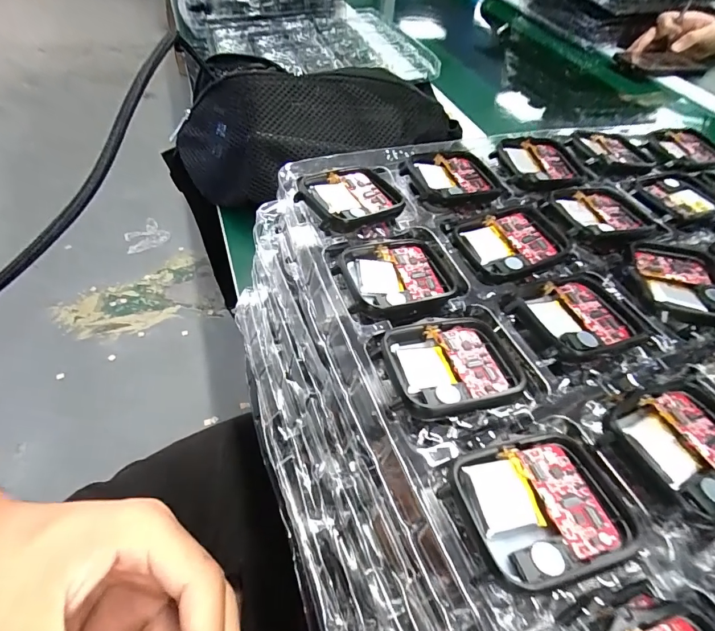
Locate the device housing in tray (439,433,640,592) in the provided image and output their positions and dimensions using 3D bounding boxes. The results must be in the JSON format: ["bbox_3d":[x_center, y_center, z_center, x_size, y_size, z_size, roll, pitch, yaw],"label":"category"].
[{"bbox_3d":[0.051,0.052,0.116,0.045,0.008,0.036,-14,53,-15],"label":"device housing in tray"}]

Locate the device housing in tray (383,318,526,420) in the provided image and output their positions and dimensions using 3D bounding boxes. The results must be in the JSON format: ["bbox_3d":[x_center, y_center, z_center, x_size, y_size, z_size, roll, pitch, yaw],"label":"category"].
[{"bbox_3d":[0.033,0.016,0.145,0.045,0.009,0.040,-4,51,-8],"label":"device housing in tray"}]

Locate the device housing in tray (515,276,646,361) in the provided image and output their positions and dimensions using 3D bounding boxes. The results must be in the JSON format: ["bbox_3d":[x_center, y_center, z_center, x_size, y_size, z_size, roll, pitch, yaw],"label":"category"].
[{"bbox_3d":[0.086,0.000,0.162,0.046,0.008,0.037,-12,52,-14],"label":"device housing in tray"}]

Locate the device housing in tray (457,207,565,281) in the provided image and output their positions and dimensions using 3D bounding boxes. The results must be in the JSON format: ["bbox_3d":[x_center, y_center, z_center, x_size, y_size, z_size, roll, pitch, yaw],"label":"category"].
[{"bbox_3d":[0.070,-0.033,0.188,0.046,0.007,0.038,-14,53,-15],"label":"device housing in tray"}]

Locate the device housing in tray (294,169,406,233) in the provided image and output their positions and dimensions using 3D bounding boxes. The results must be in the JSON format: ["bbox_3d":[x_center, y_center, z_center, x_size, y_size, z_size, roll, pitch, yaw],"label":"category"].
[{"bbox_3d":[-0.004,-0.057,0.199,0.044,0.008,0.038,-26,57,-23],"label":"device housing in tray"}]

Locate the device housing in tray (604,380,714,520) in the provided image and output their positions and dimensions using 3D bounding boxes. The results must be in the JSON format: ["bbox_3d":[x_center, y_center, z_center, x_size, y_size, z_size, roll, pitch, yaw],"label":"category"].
[{"bbox_3d":[0.100,0.040,0.127,0.047,0.006,0.036,-13,52,-15],"label":"device housing in tray"}]

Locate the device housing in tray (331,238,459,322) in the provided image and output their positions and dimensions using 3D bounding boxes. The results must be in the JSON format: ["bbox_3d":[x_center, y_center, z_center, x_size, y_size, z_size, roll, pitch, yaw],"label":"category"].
[{"bbox_3d":[0.016,-0.016,0.173,0.045,0.005,0.042,-14,53,-15],"label":"device housing in tray"}]

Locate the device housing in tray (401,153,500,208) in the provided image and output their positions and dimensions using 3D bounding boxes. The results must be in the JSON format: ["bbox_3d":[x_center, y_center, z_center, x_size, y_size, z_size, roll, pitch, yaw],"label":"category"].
[{"bbox_3d":[0.049,-0.071,0.215,0.046,0.006,0.040,-12,52,-14],"label":"device housing in tray"}]

